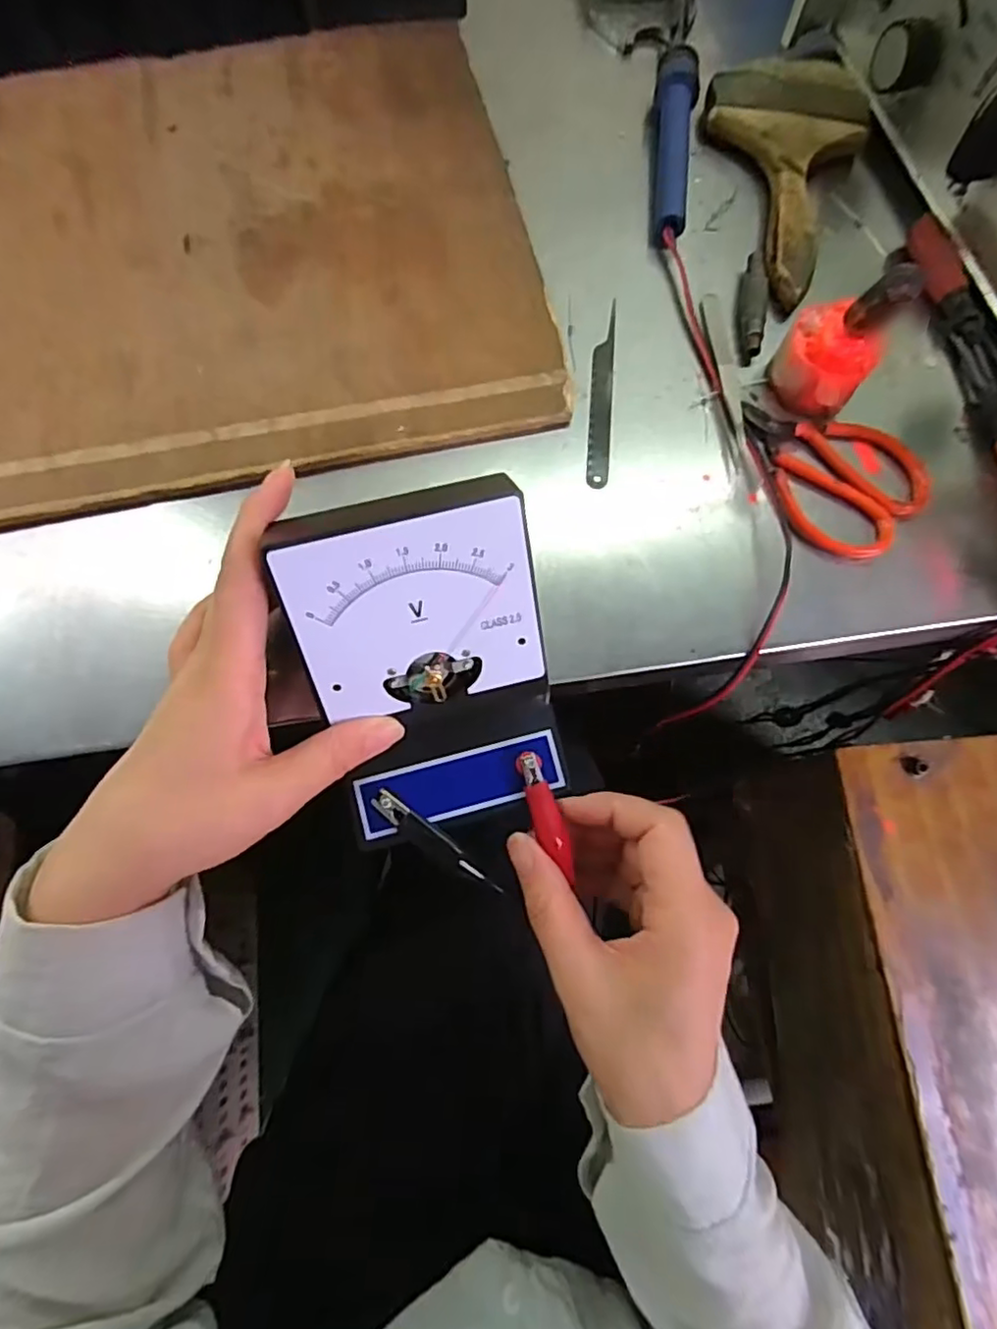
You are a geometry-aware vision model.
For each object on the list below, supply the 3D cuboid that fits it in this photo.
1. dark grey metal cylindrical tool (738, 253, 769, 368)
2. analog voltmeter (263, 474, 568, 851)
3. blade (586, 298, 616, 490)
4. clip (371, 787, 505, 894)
[{"bbox_3d":[0.145,-0.205,0.362,0.015,0.012,0.067,9,74,1],"label":"dark grey metal cylindrical tool"},{"bbox_3d":[-0.028,0.001,0.247,0.096,0.079,0.117,-13,75,-5],"label":"analog voltmeter"},{"bbox_3d":[0.057,-0.150,0.350,0.012,0.004,0.117,6,74,0],"label":"blade"},{"bbox_3d":[-0.026,0.075,0.260,0.062,0.008,0.012,36,77,8],"label":"clip"}]

